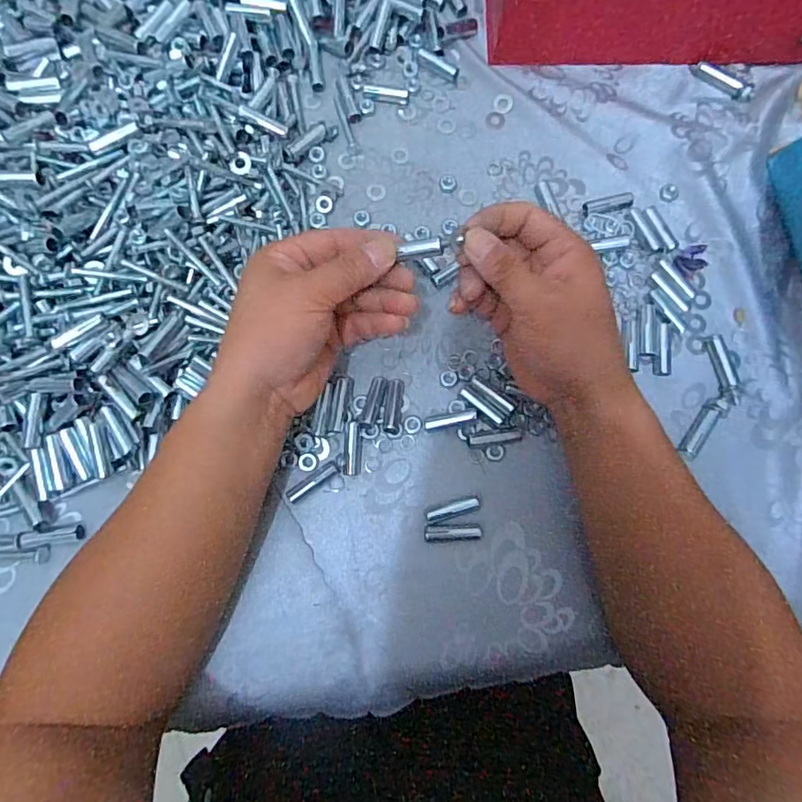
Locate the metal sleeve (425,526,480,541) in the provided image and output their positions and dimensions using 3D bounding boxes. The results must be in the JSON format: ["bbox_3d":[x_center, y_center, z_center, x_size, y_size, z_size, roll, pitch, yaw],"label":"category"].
[{"bbox_3d":[0.037,0.094,0.373,0.039,0.009,0.009,1,78,0],"label":"metal sleeve"}]

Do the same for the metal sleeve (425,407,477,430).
[{"bbox_3d":[0.037,0.013,0.387,0.039,0.009,0.010,-14,78,11],"label":"metal sleeve"}]

